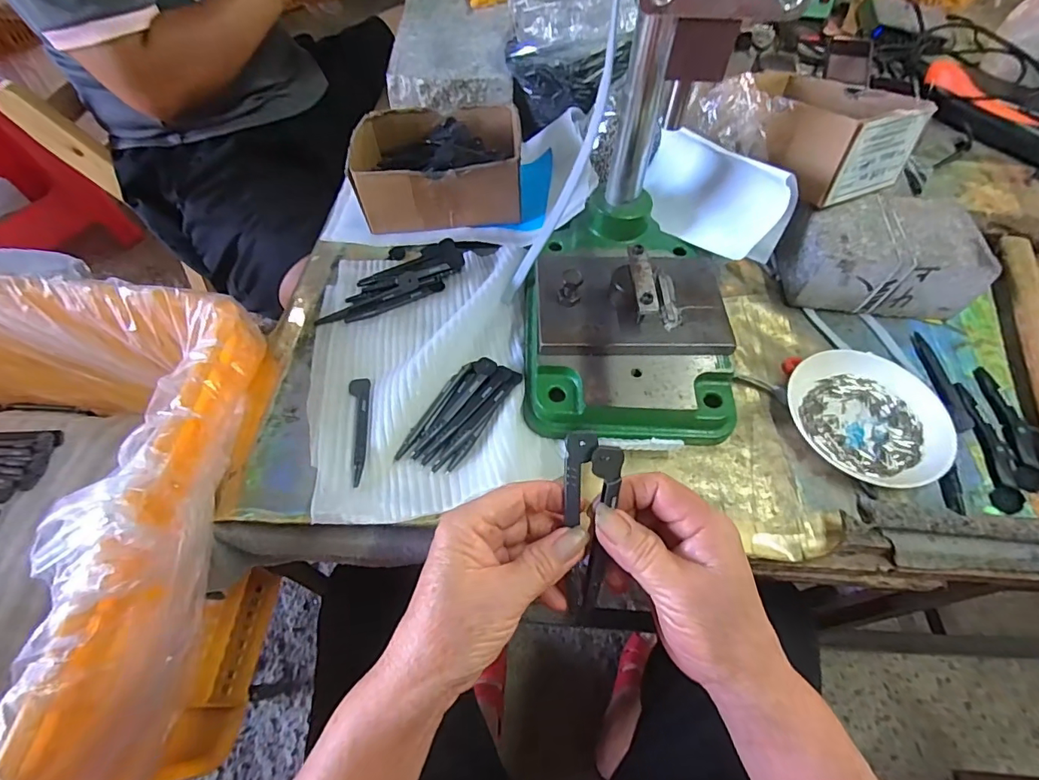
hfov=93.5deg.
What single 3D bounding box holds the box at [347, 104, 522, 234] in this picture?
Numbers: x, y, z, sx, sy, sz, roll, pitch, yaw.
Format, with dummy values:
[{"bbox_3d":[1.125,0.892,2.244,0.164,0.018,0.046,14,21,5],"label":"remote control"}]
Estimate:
[{"bbox_3d":[-0.082,-0.230,0.512,0.162,0.074,0.128,0,56,-2],"label":"box"}]

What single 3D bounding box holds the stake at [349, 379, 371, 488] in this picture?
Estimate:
[{"bbox_3d":[-0.123,0.028,0.376,0.016,0.005,0.096,-8,57,-7],"label":"stake"}]

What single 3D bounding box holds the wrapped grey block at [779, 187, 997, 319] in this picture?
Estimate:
[{"bbox_3d":[0.333,-0.127,0.459,0.149,0.064,0.098,4,56,1],"label":"wrapped grey block"}]

